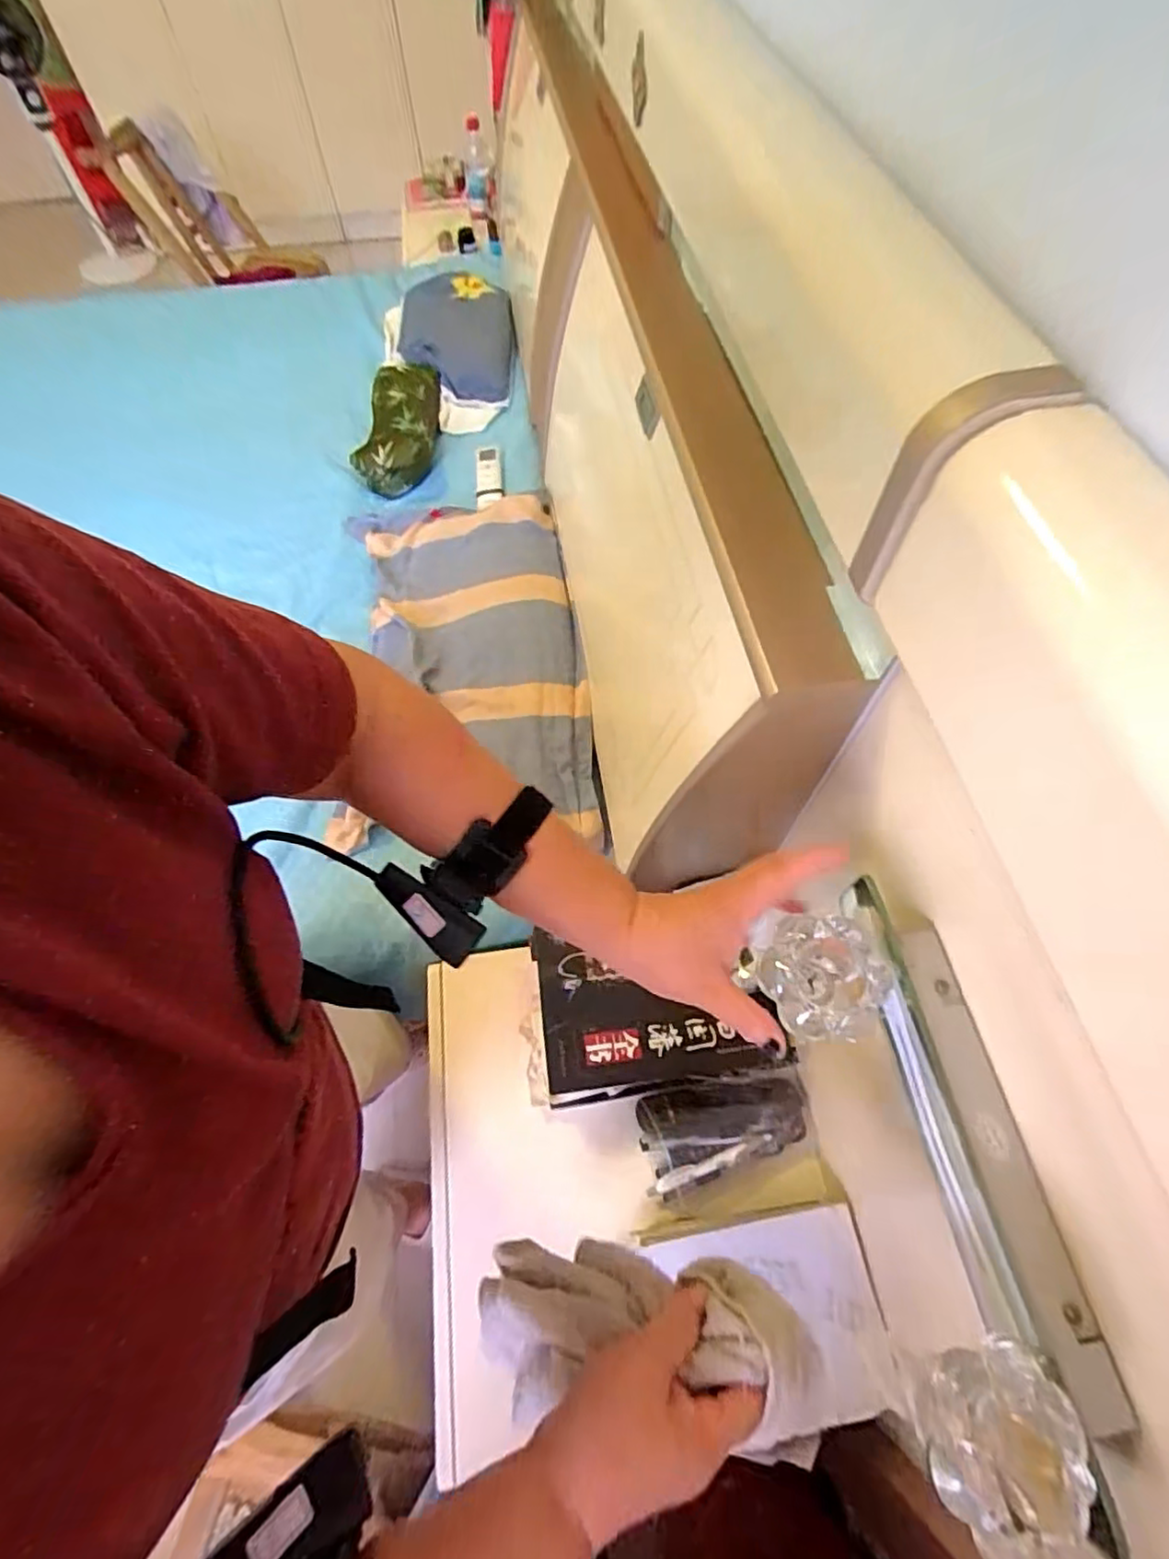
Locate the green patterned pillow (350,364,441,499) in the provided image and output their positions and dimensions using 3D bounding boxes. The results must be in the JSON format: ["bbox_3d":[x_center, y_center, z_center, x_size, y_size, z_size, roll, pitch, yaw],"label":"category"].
[{"bbox_3d":[-0.364,-0.710,1.242,0.147,0.078,0.369,-5,63,-2],"label":"green patterned pillow"}]

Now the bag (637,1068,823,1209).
[{"bbox_3d":[0.155,0.377,0.681,0.186,0.036,0.105,-12,64,-5],"label":"bag"}]

